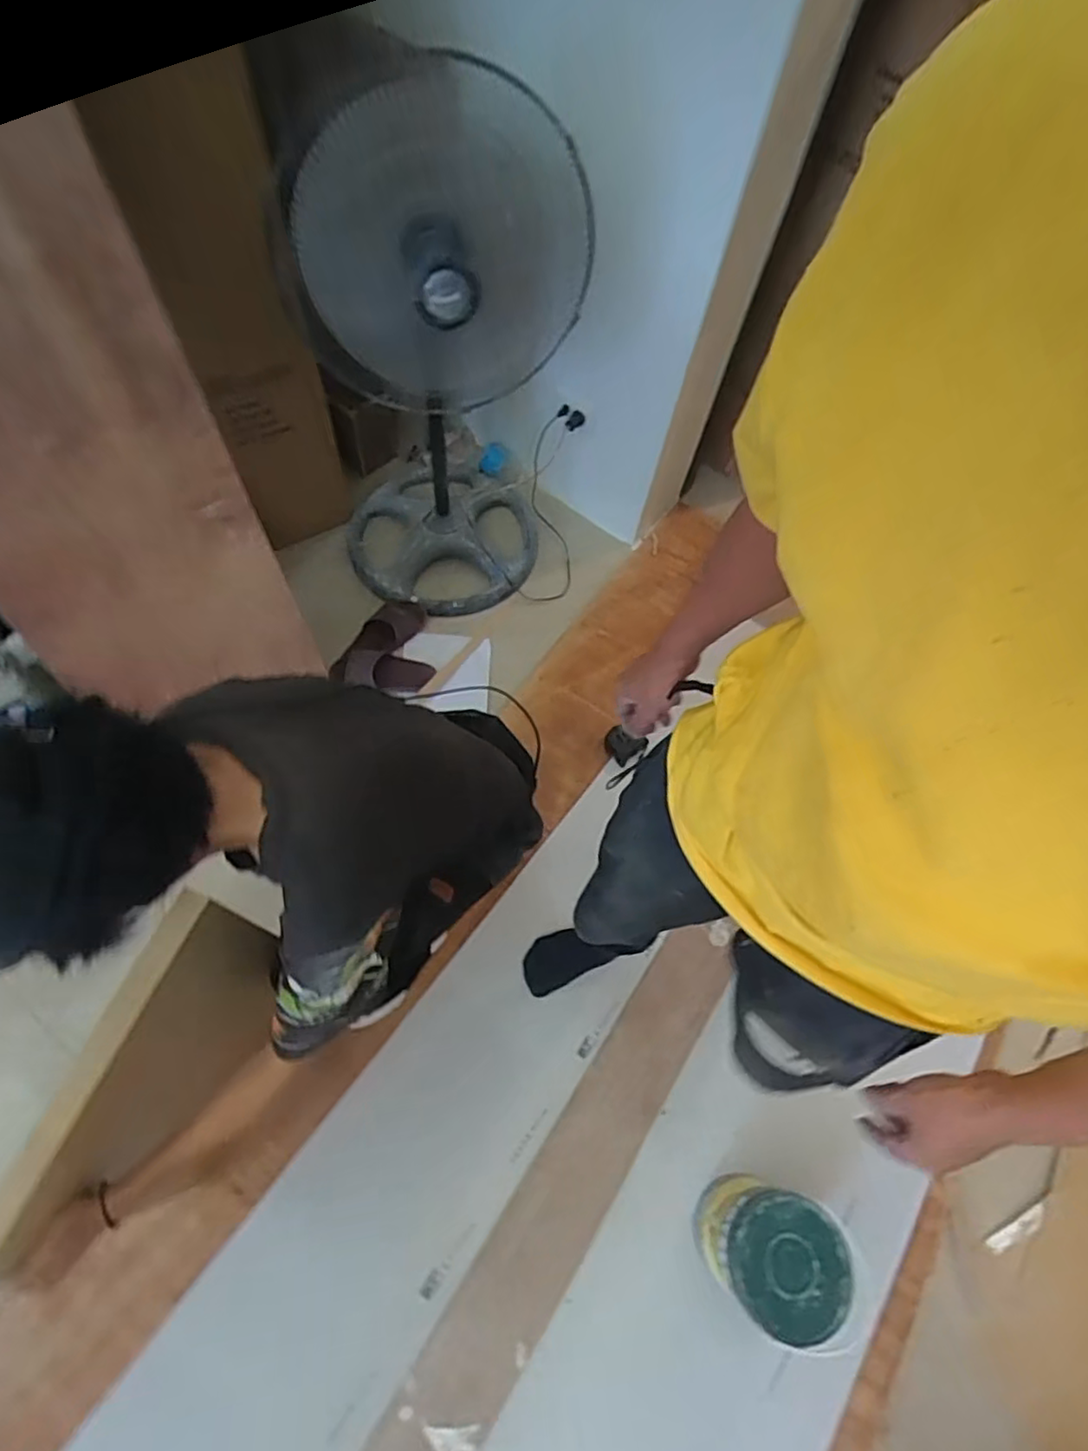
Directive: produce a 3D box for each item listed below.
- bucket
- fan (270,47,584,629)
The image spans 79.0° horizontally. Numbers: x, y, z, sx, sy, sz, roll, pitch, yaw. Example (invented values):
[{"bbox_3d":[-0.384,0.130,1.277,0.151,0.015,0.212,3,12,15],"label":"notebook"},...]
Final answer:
[{"bbox_3d":[0.330,0.780,0.985,0.175,0.188,0.162,2,64,-5],"label":"bucket"},{"bbox_3d":[-0.211,-0.694,1.338,0.487,0.948,0.582,-10,65,-11],"label":"fan"}]

